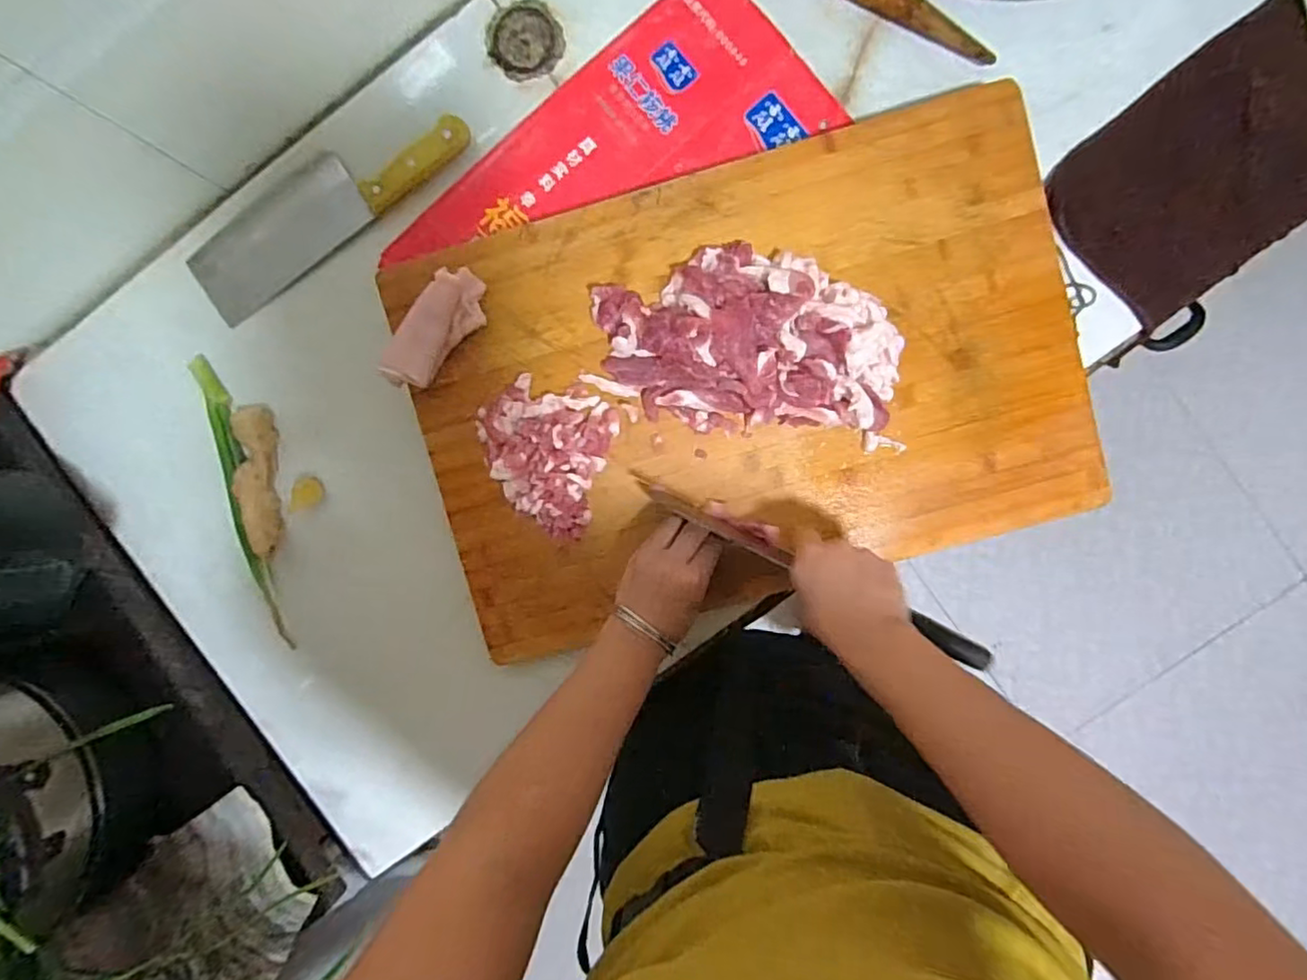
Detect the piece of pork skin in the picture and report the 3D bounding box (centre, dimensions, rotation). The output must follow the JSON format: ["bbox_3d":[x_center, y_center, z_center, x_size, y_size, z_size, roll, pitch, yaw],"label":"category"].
[{"bbox_3d":[-0.186,-0.137,0.542,0.046,0.033,0.112,37,96,2],"label":"piece of pork skin"}]

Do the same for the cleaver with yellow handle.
[{"bbox_3d":[-0.302,-0.261,0.573,0.285,0.015,0.073,-32,90,6],"label":"cleaver with yellow handle"}]

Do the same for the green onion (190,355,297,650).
[{"bbox_3d":[-0.387,0.013,0.588,0.026,0.022,0.279,-13,92,6],"label":"green onion"}]

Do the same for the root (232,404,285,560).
[{"bbox_3d":[-0.368,-0.009,0.580,0.028,0.035,0.140,-3,93,5],"label":"root"}]

